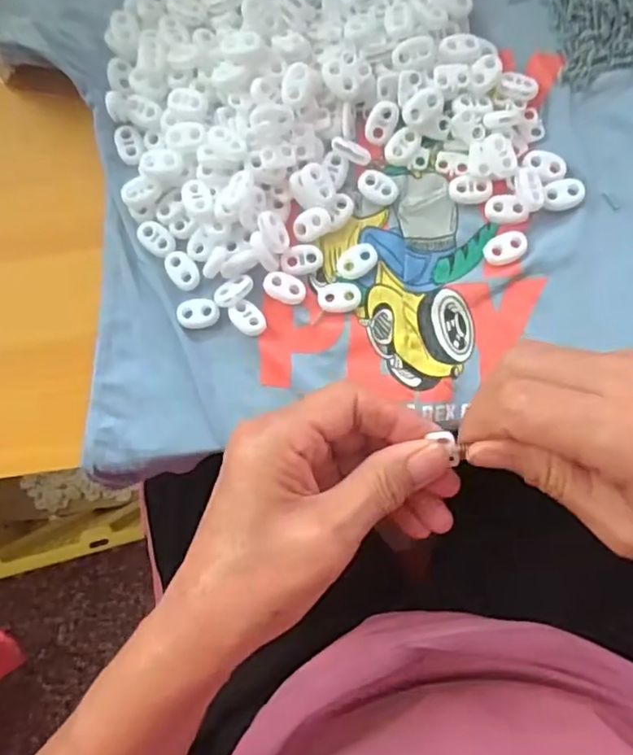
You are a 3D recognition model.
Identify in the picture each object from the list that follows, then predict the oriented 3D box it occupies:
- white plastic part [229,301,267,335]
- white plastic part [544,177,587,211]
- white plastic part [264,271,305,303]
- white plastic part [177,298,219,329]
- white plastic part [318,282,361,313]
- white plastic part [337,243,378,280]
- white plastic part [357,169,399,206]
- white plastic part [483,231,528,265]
[{"bbox_3d":[-0.036,-0.031,0.319,0.015,0.005,0.020,-36,85,1],"label":"white plastic part"},{"bbox_3d":[0.129,-0.096,0.315,0.023,0.005,0.016,-19,86,2],"label":"white plastic part"},{"bbox_3d":[-0.017,-0.048,0.321,0.022,0.005,0.016,18,88,4],"label":"white plastic part"},{"bbox_3d":[-0.063,-0.035,0.323,0.022,0.004,0.016,-3,86,3],"label":"white plastic part"},{"bbox_3d":[0.012,-0.043,0.321,0.022,0.004,0.016,-5,86,3],"label":"white plastic part"},{"bbox_3d":[0.022,-0.062,0.322,0.023,0.004,0.015,-34,85,1],"label":"white plastic part"},{"bbox_3d":[0.034,-0.102,0.324,0.022,0.004,0.017,43,90,5],"label":"white plastic part"},{"bbox_3d":[0.099,-0.068,0.315,0.022,0.004,0.016,-19,86,2],"label":"white plastic part"}]

